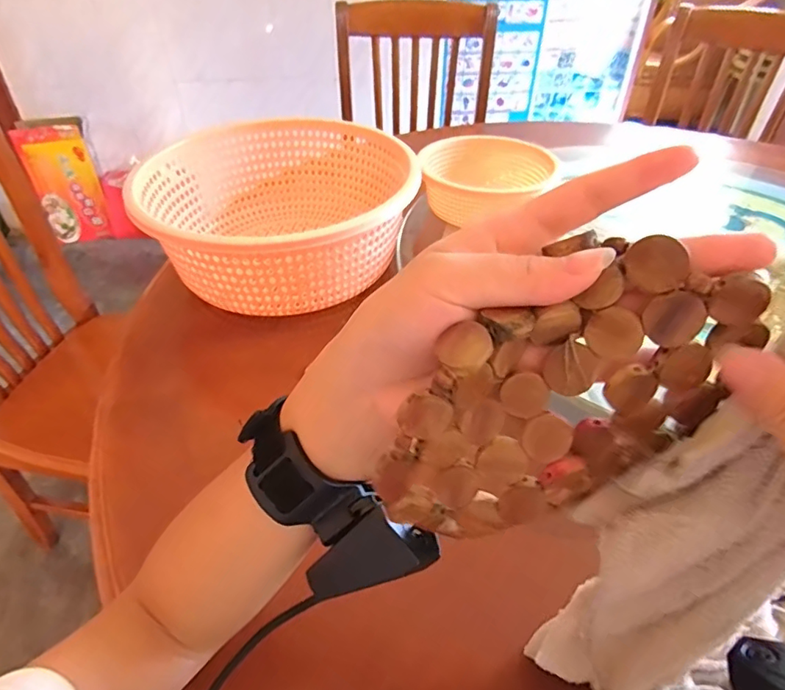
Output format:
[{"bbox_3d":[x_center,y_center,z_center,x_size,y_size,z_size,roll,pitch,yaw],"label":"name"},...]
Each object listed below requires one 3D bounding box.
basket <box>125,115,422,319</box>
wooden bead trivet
[{"bbox_3d":[-0.135,-0.162,0.628,0.288,0.116,0.273,0,41,0],"label":"basket"},{"bbox_3d":[0.058,0.021,0.185,0.132,0.086,0.020,-32,22,10],"label":"wooden bead trivet"}]

